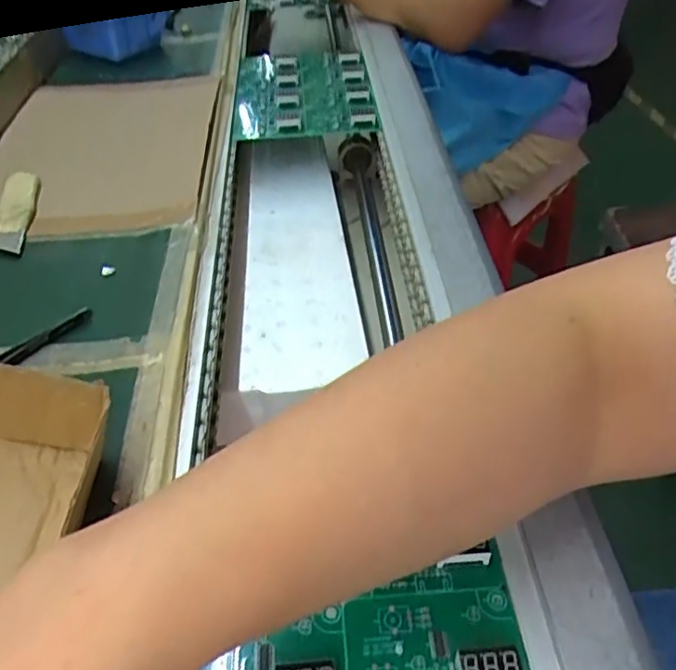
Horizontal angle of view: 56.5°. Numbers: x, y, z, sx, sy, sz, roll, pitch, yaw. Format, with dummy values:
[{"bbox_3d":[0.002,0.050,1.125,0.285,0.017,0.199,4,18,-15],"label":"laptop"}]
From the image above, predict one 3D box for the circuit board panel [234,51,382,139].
[{"bbox_3d":[-0.035,-0.263,0.668,0.141,0.019,0.215,-2,42,-4],"label":"circuit board panel"}]

